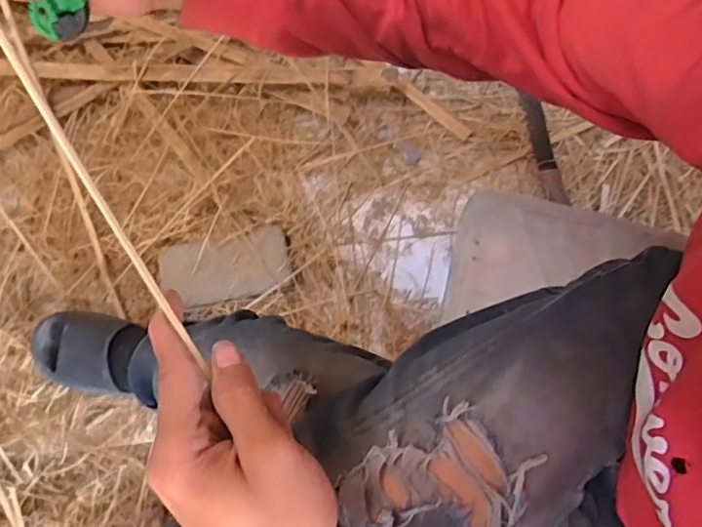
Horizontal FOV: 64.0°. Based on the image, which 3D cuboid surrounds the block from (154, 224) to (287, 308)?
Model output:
[{"bbox_3d":[-0.202,0.005,0.891,0.199,0.031,0.104,-9,75,-1],"label":"block"}]

